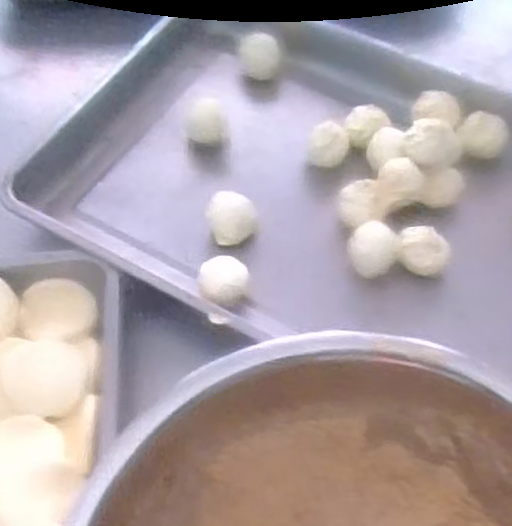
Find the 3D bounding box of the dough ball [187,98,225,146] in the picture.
[{"bbox_3d":[-0.055,-0.155,0.842,0.042,0.033,0.041,0,56,0],"label":"dough ball"}]

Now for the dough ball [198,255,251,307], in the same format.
[{"bbox_3d":[-0.029,0.023,0.709,0.045,0.039,0.046,0,56,0],"label":"dough ball"}]

